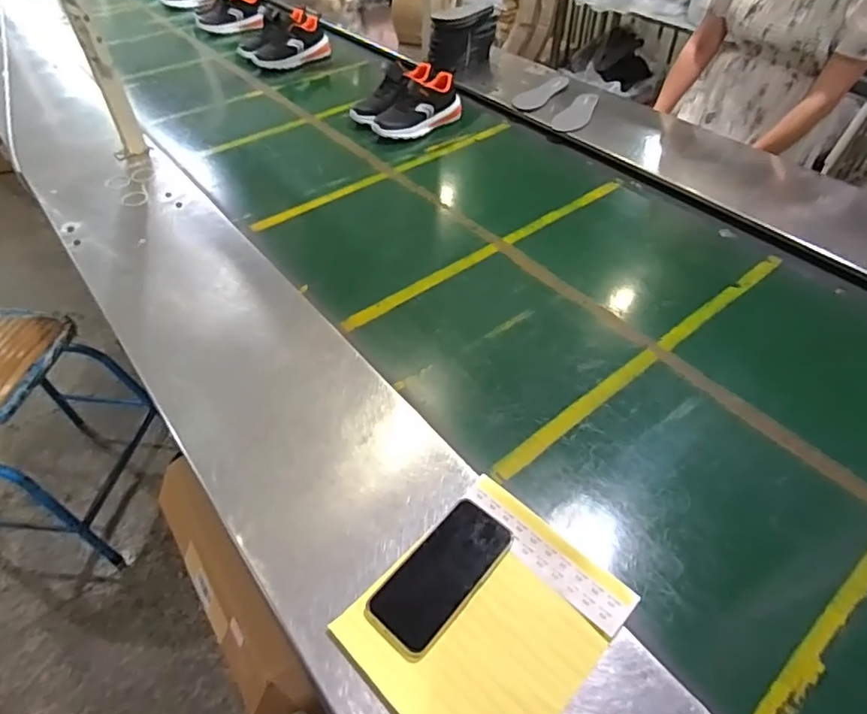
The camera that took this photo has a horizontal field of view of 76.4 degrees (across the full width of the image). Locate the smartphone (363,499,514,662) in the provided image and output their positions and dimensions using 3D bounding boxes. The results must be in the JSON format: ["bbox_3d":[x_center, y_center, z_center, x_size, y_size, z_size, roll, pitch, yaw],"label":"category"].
[{"bbox_3d":[0.009,0.232,0.590,0.080,0.010,0.172,31,54,27],"label":"smartphone"}]

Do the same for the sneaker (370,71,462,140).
[{"bbox_3d":[-0.035,-0.609,1.350,0.228,0.091,0.089,-32,55,-26],"label":"sneaker"}]

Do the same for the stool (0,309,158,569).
[{"bbox_3d":[-0.901,0.194,1.257,0.385,0.477,0.397,11,48,11],"label":"stool"}]

